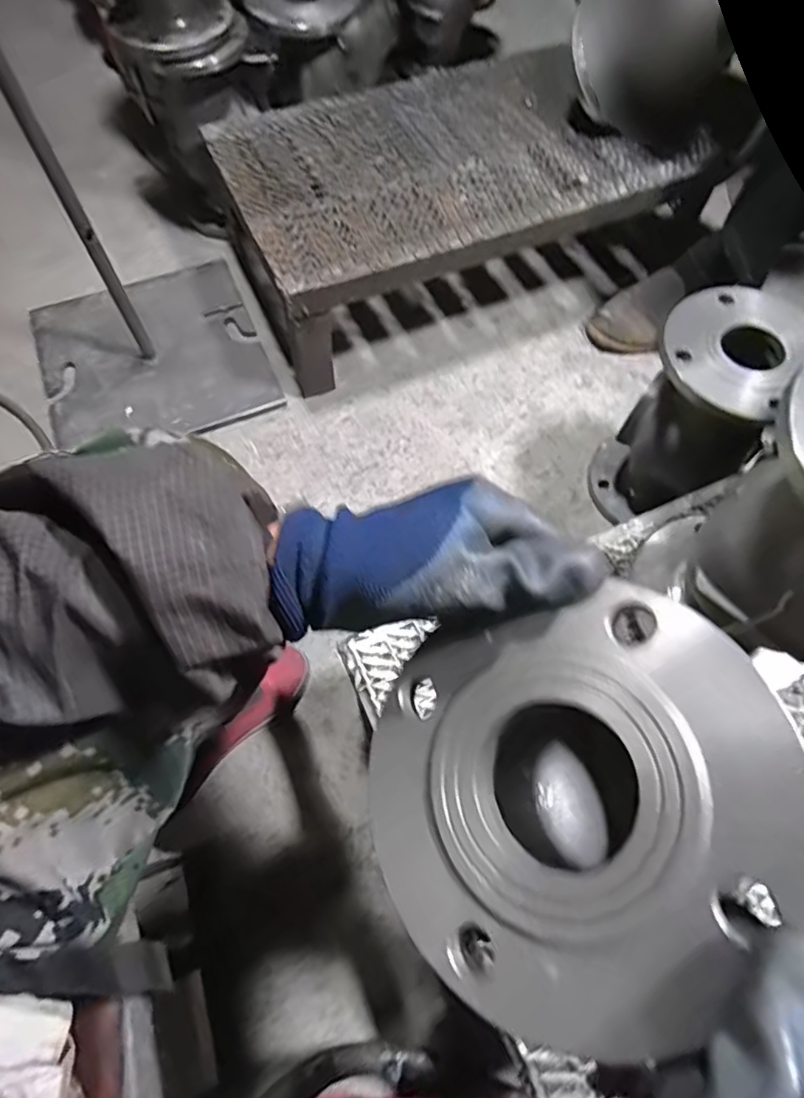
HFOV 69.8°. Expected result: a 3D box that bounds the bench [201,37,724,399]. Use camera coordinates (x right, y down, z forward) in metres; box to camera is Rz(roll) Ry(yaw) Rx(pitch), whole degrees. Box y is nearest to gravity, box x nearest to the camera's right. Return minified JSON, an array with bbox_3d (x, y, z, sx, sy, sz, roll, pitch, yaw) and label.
[{"bbox_3d":[0.074,-0.542,0.925,0.649,0.219,0.402,-22,68,-11],"label":"bench"}]

